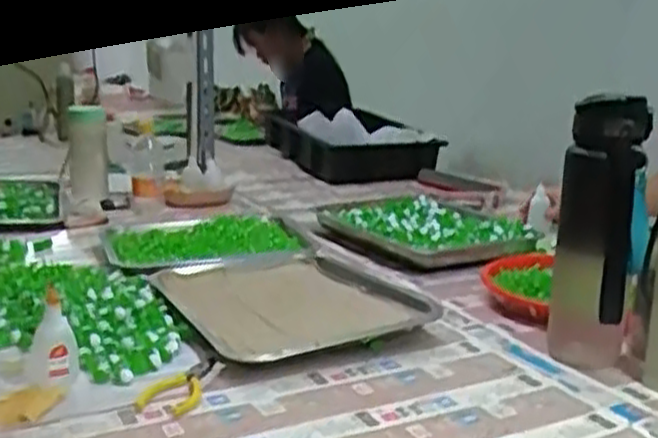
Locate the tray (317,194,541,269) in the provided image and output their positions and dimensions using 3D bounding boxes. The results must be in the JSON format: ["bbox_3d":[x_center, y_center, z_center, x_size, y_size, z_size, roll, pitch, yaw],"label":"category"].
[{"bbox_3d":[0.166,0.013,1.462,0.265,0.045,0.386,-6,16,-27],"label":"tray"}]

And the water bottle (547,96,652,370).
[{"bbox_3d":[0.280,0.022,0.838,0.076,0.288,0.061,3,13,12],"label":"water bottle"}]

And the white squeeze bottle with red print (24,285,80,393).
[{"bbox_3d":[-0.298,0.123,0.856,0.055,0.098,0.046,-4,13,-17],"label":"white squeeze bottle with red print"}]

